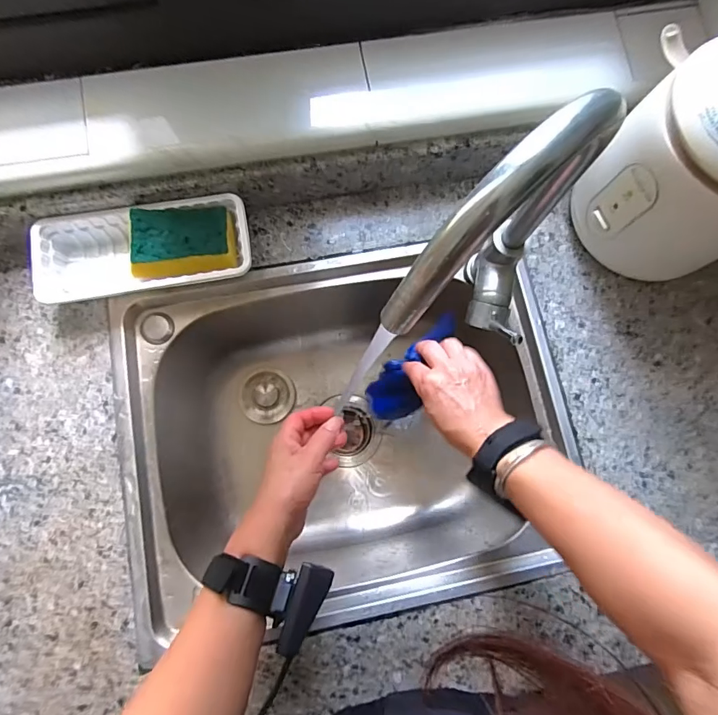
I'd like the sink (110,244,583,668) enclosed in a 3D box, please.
[{"bbox_3d":[-0.015,0.082,0.607,0.495,0.243,0.414,-9,79,-4],"label":"sink"}]

